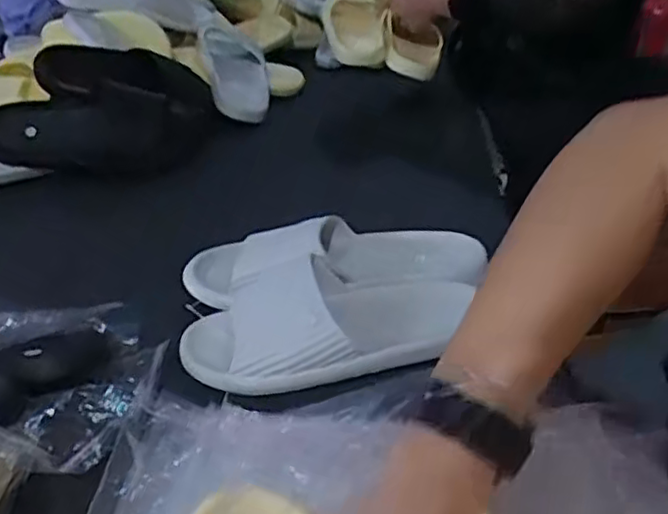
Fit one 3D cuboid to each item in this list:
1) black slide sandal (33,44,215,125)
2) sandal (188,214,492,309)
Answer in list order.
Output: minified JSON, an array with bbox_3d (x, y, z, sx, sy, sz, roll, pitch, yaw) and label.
[{"bbox_3d":[-0.292,-0.268,1.018,0.279,0.089,0.118,-2,22,-44],"label":"black slide sandal"},{"bbox_3d":[-0.003,-0.012,0.652,0.279,0.055,0.108,-6,31,-1],"label":"sandal"}]

